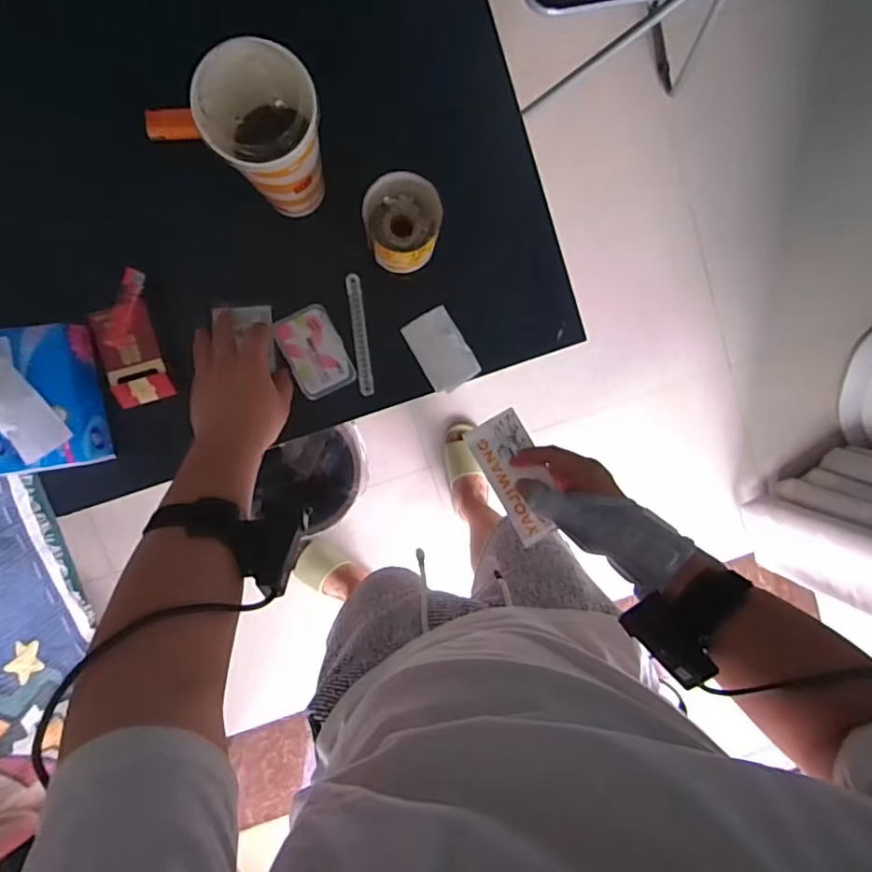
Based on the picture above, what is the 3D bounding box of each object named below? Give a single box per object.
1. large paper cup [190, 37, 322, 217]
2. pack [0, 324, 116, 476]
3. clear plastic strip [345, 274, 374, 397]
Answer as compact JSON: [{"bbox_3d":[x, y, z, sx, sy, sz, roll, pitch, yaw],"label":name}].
[{"bbox_3d":[-0.136,-0.247,0.459,0.082,0.155,0.079,0,97,-4],"label":"large paper cup"},{"bbox_3d":[-0.385,-0.031,0.516,0.102,0.068,0.139,-7,97,-3],"label":"pack"},{"bbox_3d":[-0.080,-0.106,0.581,0.015,0.005,0.127,-6,96,5],"label":"clear plastic strip"}]

